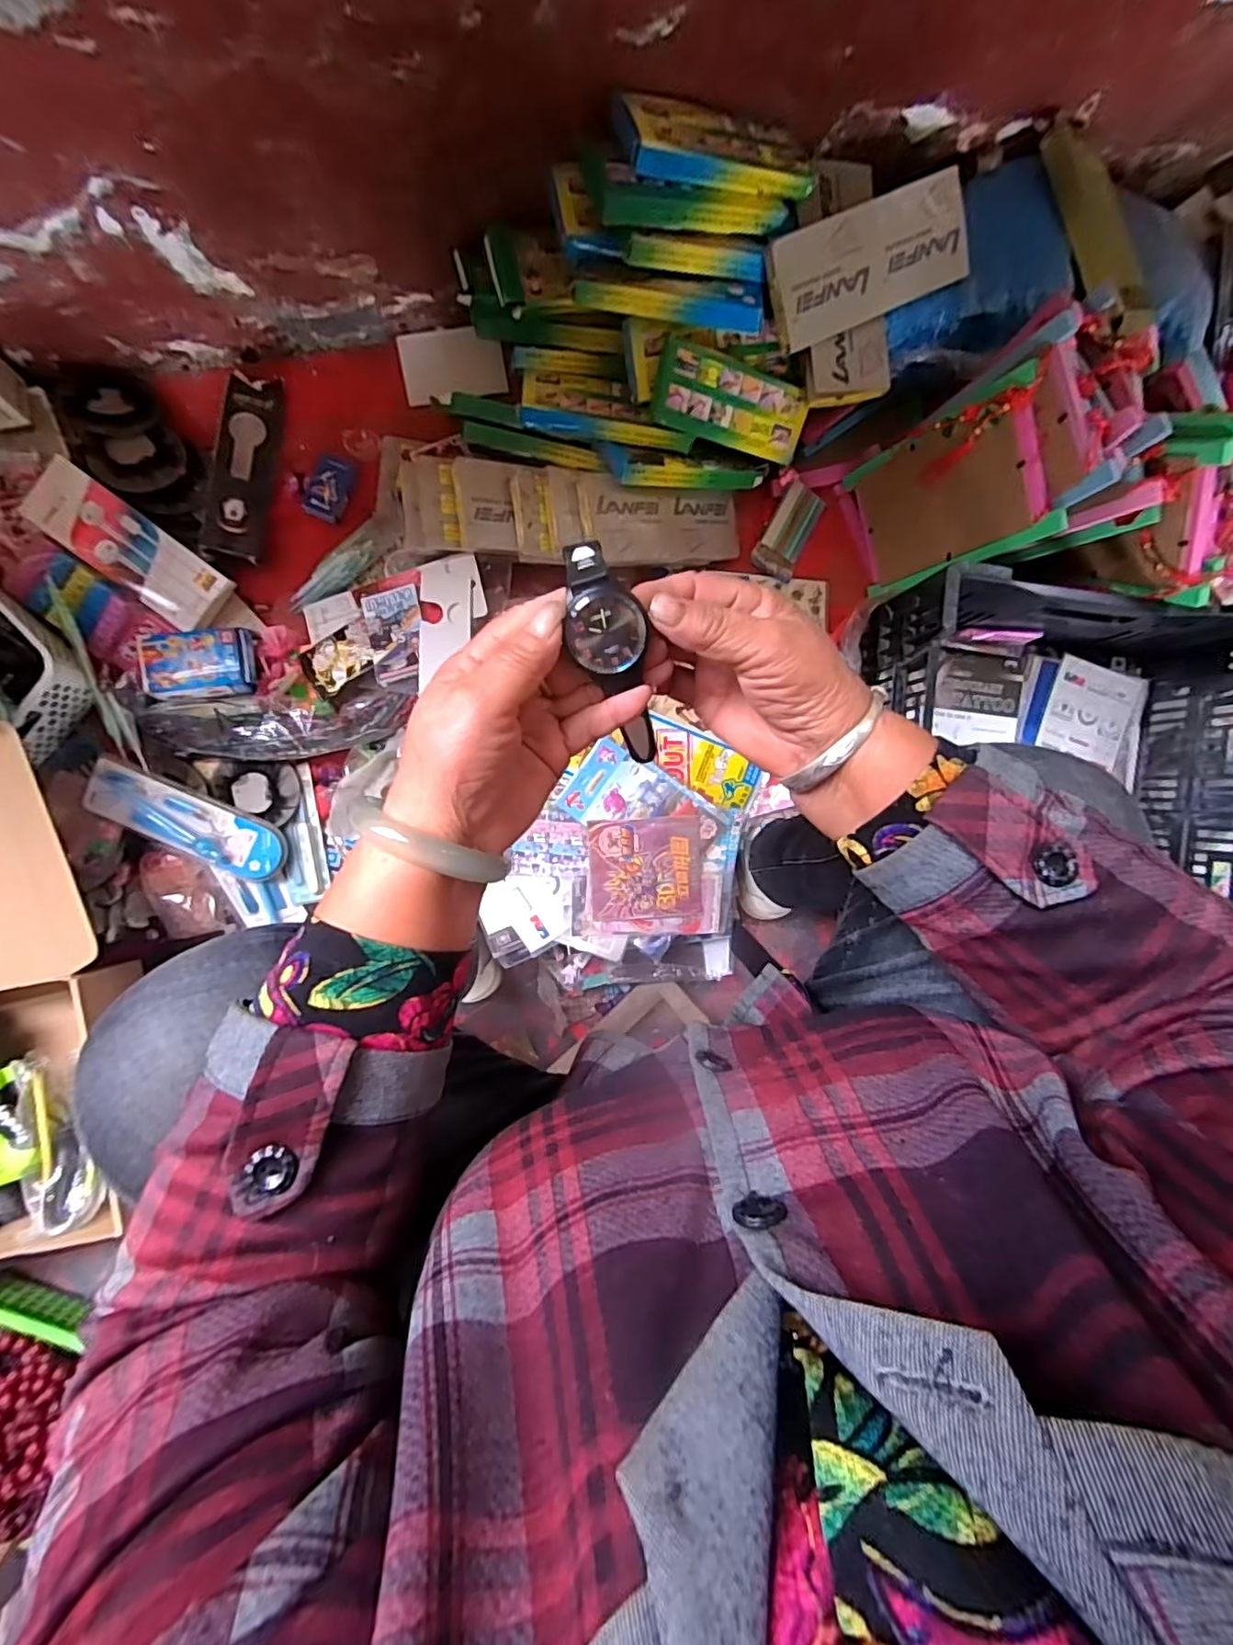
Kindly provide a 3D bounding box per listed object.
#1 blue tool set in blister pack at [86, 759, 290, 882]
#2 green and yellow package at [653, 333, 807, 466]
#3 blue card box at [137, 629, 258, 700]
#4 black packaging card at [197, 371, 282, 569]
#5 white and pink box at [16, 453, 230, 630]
[{"bbox_3d":[-0.470,0.000,0.670,0.206,0.019,0.069,27,90,-6],"label":"blue tool set in blister pack"},{"bbox_3d":[0.123,-0.442,0.643,0.175,0.023,0.075,-2,126,-27],"label":"green and yellow package"},{"bbox_3d":[-0.445,-0.169,0.651,0.100,0.027,0.068,-4,94,-5],"label":"blue card box"},{"bbox_3d":[-0.413,-0.390,0.675,0.054,0.033,0.199,9,92,-6],"label":"black packaging card"},{"bbox_3d":[-0.523,-0.295,0.653,0.206,0.021,0.074,37,89,-6],"label":"white and pink box"}]

